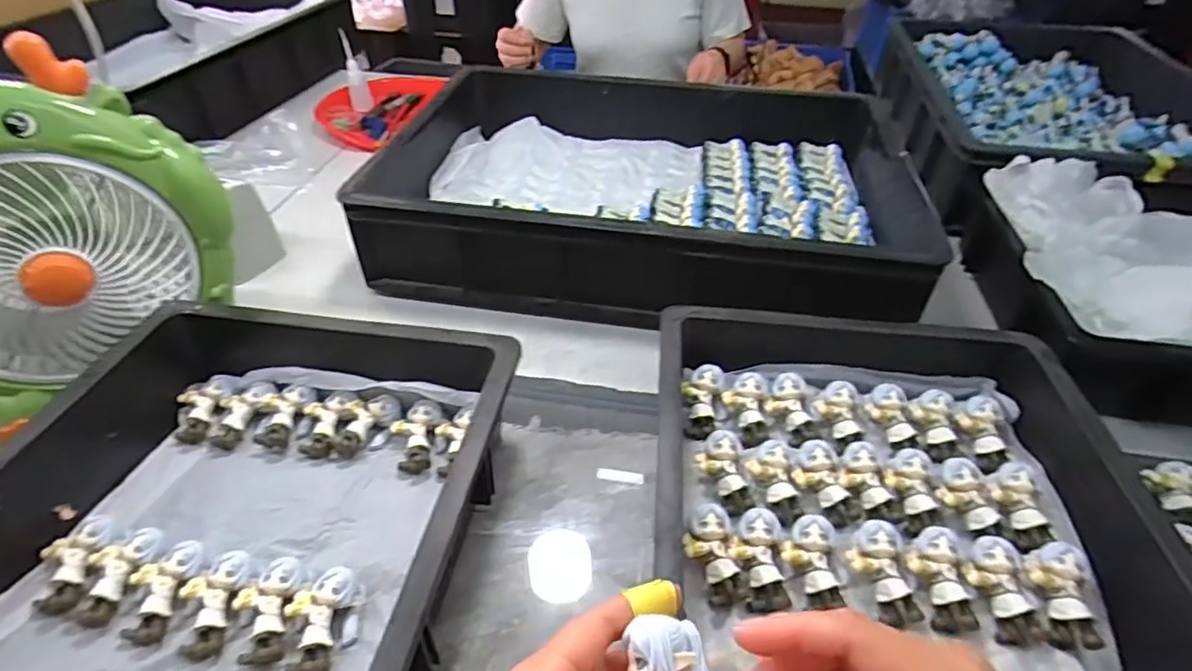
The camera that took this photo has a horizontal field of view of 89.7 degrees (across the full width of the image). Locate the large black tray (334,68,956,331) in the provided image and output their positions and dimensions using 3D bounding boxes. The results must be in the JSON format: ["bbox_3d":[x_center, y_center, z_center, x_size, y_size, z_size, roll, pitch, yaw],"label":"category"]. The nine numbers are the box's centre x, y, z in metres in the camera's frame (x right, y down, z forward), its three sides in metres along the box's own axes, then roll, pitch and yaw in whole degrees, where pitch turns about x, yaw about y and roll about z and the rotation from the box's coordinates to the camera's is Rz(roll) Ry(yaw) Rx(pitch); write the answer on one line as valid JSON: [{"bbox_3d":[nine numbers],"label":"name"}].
[{"bbox_3d":[0.052,-0.182,0.731,0.581,0.108,0.411,8,42,7],"label":"large black tray"}]

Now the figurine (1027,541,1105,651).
[{"bbox_3d":[0.299,0.165,0.385,0.028,0.027,0.064,5,60,8],"label":"figurine"}]

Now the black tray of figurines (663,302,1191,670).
[{"bbox_3d":[0.191,0.149,0.369,0.304,0.096,0.468,5,42,4],"label":"black tray of figurines"}]

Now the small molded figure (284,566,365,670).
[{"bbox_3d":[-0.176,0.185,0.386,0.041,0.024,0.058,-7,42,-10],"label":"small molded figure"}]

